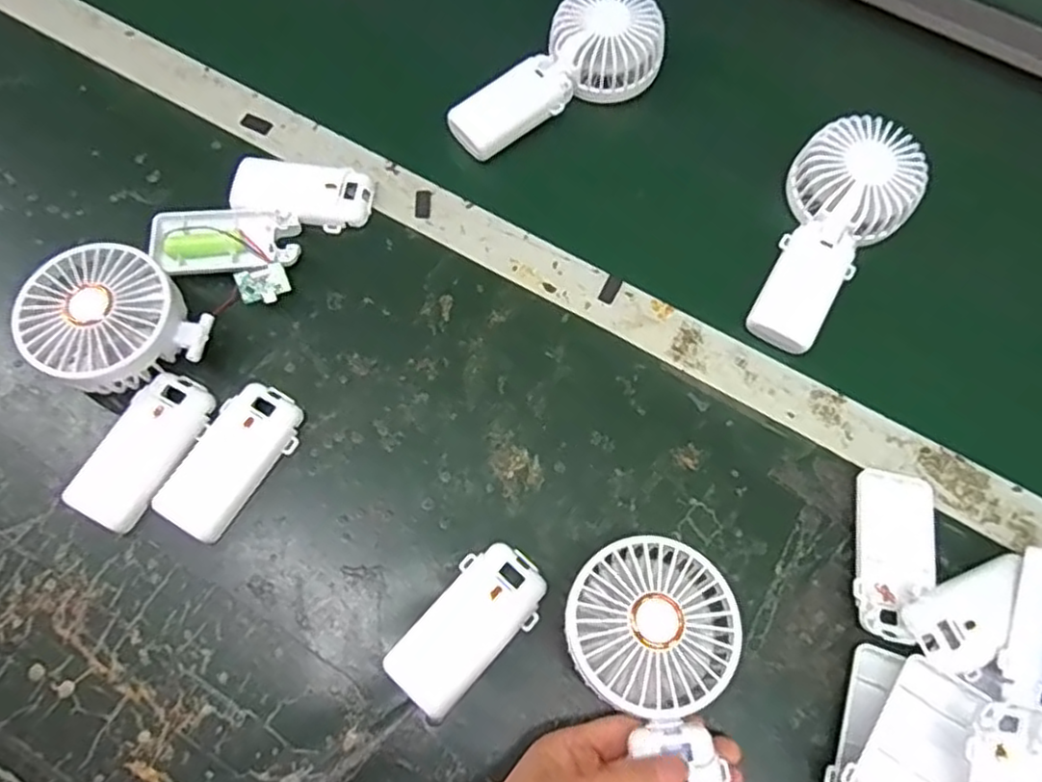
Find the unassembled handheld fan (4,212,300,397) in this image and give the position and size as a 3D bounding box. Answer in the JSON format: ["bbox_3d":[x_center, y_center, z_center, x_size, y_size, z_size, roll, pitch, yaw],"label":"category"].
[{"bbox_3d":[-0.215,-0.065,0.423,0.096,0.044,0.166,40,71,14],"label":"unassembled handheld fan"}]

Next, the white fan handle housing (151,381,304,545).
[{"bbox_3d":[-0.172,0.040,0.409,0.046,0.014,0.093,32,69,11],"label":"white fan handle housing"}]

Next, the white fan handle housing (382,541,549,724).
[{"bbox_3d":[-0.029,0.129,0.378,0.047,0.016,0.093,40,71,13],"label":"white fan handle housing"}]

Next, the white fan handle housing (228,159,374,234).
[{"bbox_3d":[-0.147,-0.132,0.467,0.089,0.019,0.039,9,67,2],"label":"white fan handle housing"}]

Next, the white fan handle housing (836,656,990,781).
[{"bbox_3d":[0.196,0.187,0.349,0.048,0.024,0.094,36,70,12],"label":"white fan handle housing"}]

